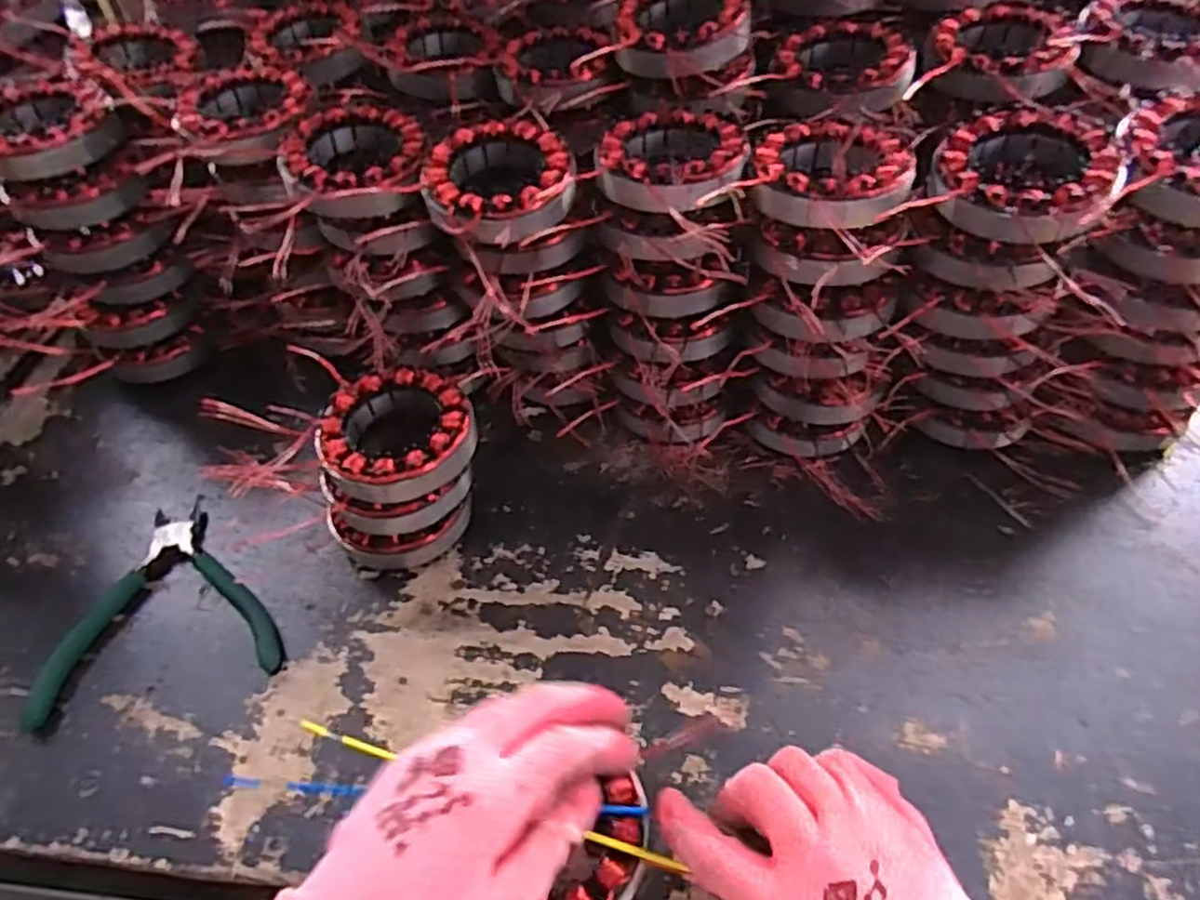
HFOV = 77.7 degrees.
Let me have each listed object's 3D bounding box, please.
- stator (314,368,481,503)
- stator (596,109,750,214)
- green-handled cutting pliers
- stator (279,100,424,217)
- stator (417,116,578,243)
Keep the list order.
[{"bbox_3d":[-0.119,-0.006,0.437,0.086,0.036,0.089,-2,51,3],"label":"stator"},{"bbox_3d":[0.042,-0.162,0.433,0.083,0.035,0.091,-2,51,3],"label":"stator"},{"bbox_3d":[-0.271,0.088,0.462,0.134,0.012,0.137,-14,52,-7],"label":"green-handled cutting pliers"},{"bbox_3d":[-0.147,-0.173,0.448,0.081,0.031,0.100,-13,52,-6],"label":"stator"},{"bbox_3d":[-0.059,-0.155,0.434,0.085,0.027,0.087,-2,51,3],"label":"stator"}]

